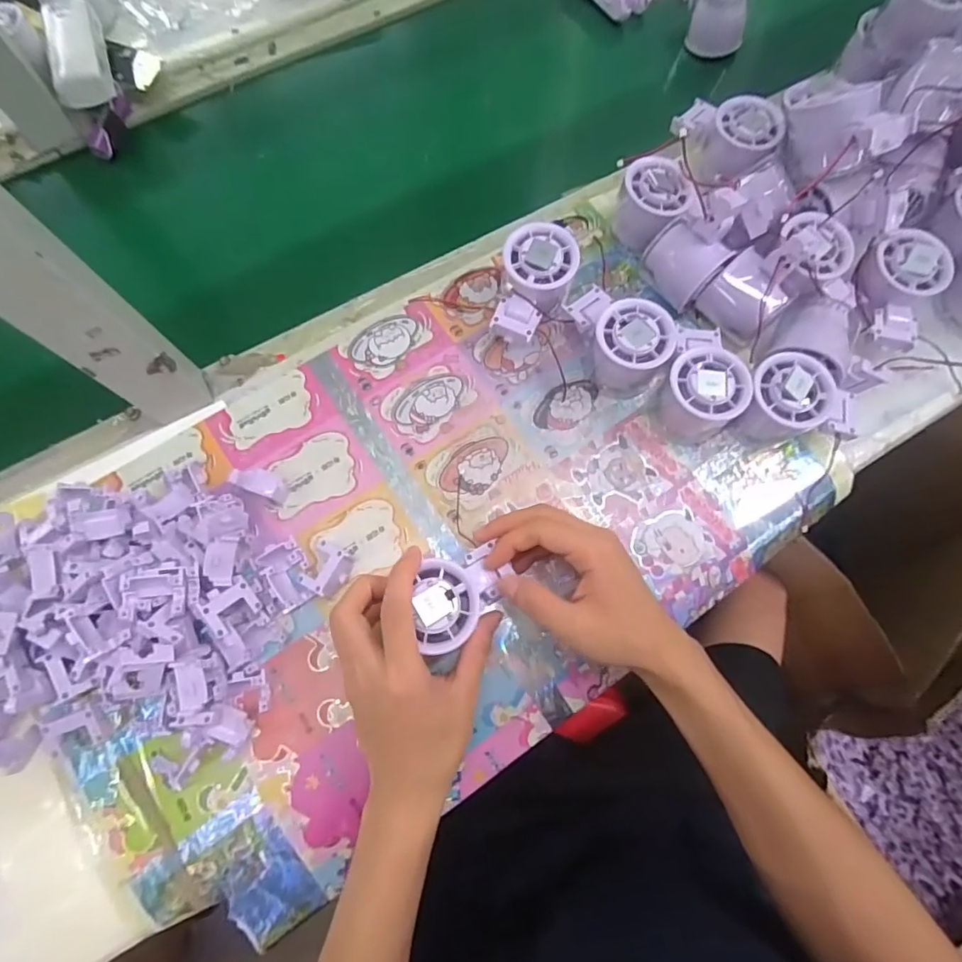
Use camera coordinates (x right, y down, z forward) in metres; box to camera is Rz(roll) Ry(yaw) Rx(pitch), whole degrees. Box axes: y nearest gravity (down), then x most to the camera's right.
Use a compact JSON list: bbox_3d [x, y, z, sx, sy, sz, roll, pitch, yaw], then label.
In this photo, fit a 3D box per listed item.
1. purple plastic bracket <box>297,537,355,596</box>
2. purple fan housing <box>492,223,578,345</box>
[{"bbox_3d":[-0.114,0.063,0.379,0.035,0.017,0.034,31,76,7],"label":"purple plastic bracket"},{"bbox_3d":[0.042,-0.155,0.425,0.054,0.056,0.088,18,74,4],"label":"purple fan housing"}]

